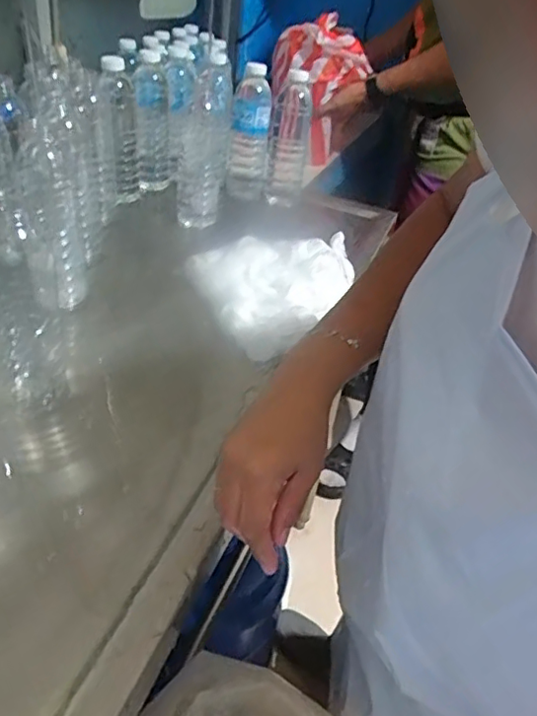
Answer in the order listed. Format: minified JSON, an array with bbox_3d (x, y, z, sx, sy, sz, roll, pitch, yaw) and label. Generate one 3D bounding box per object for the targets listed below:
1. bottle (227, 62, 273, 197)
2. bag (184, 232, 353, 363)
[{"bbox_3d":[-0.029,-0.354,0.887,0.059,0.189,0.054,6,38,-1],"label":"bottle"},{"bbox_3d":[0.019,-0.095,0.711,0.193,0.054,0.201,-16,43,-27],"label":"bag"}]

